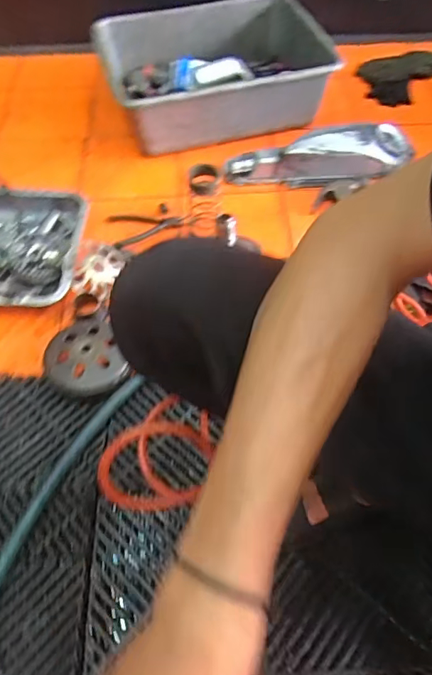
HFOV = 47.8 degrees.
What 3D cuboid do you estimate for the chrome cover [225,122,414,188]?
[{"bbox_3d":[0.211,-0.353,0.962,0.371,0.066,0.098,-13,59,-7],"label":"chrome cover"}]

